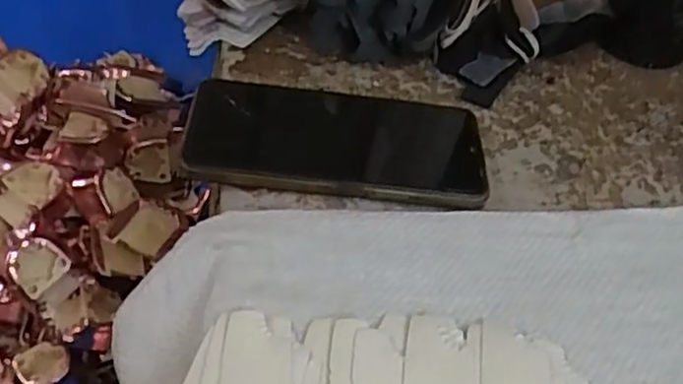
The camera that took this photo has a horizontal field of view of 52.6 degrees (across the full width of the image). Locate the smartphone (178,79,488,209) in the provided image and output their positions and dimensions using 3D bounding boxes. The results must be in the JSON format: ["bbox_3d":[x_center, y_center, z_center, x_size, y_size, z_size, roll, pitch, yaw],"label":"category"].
[{"bbox_3d":[-0.002,-0.029,0.387,0.161,0.014,0.084,5,44,-3],"label":"smartphone"}]

